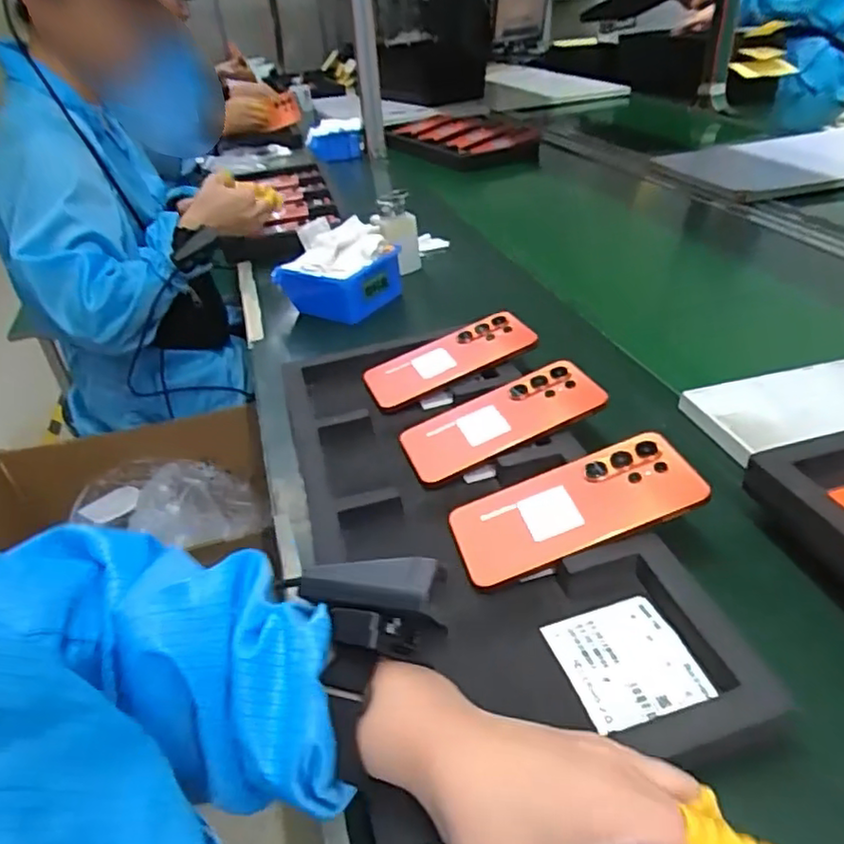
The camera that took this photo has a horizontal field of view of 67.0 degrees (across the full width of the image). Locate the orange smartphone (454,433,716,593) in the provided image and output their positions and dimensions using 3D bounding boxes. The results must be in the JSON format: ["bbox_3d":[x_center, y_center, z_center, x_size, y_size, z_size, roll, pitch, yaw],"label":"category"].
[{"bbox_3d":[0.107,0.059,0.456,0.172,0.008,0.080,-22,36,1],"label":"orange smartphone"}]

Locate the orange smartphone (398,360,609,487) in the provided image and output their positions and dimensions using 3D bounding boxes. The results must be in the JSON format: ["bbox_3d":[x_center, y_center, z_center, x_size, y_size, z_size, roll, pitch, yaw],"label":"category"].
[{"bbox_3d":[0.067,-0.002,0.555,0.172,0.012,0.084,-24,38,-4],"label":"orange smartphone"}]

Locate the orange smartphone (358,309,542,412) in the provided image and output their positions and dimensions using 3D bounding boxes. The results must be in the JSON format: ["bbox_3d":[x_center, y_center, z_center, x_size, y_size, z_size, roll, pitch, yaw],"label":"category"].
[{"bbox_3d":[0.027,-0.064,0.651,0.174,0.014,0.076,-24,37,-4],"label":"orange smartphone"}]

